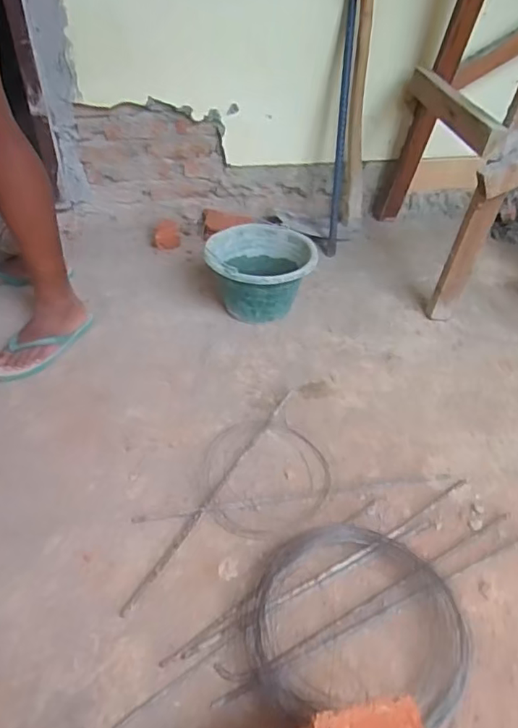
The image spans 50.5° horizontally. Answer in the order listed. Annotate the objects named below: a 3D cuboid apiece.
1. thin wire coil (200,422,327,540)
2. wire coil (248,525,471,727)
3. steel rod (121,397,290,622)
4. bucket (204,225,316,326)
[{"bbox_3d":[0.013,0.194,0.987,0.223,0.032,0.249,1,42,1],"label":"thin wire coil"},{"bbox_3d":[0.138,0.348,0.781,0.289,0.044,0.270,0,42,0],"label":"wire coil"},{"bbox_3d":[-0.064,0.206,0.961,0.016,0.008,0.526,21,46,21],"label":"steel rod"},{"bbox_3d":[0.003,-0.220,1.352,0.257,0.164,0.241,0,42,0],"label":"bucket"}]

